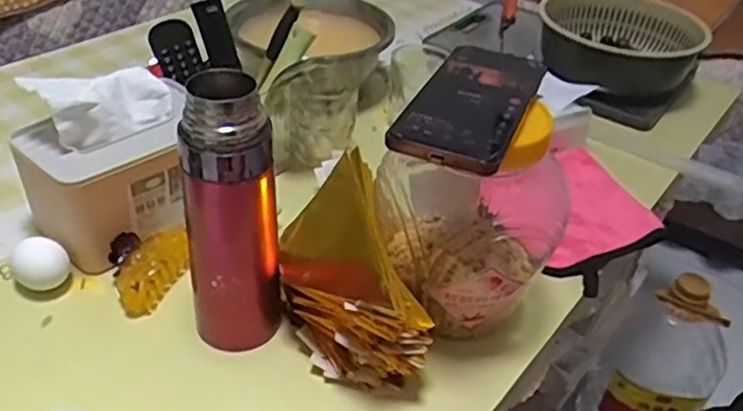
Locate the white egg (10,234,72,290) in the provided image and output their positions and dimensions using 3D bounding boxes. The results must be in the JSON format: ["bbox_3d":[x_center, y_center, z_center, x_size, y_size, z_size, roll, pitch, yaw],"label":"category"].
[{"bbox_3d":[-0.275,0.049,0.553,0.043,0.040,0.038,-16,42,-26],"label":"white egg"}]

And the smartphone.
[{"bbox_3d":[0.071,-0.073,0.469,0.075,0.013,0.153,18,39,16],"label":"smartphone"}]

